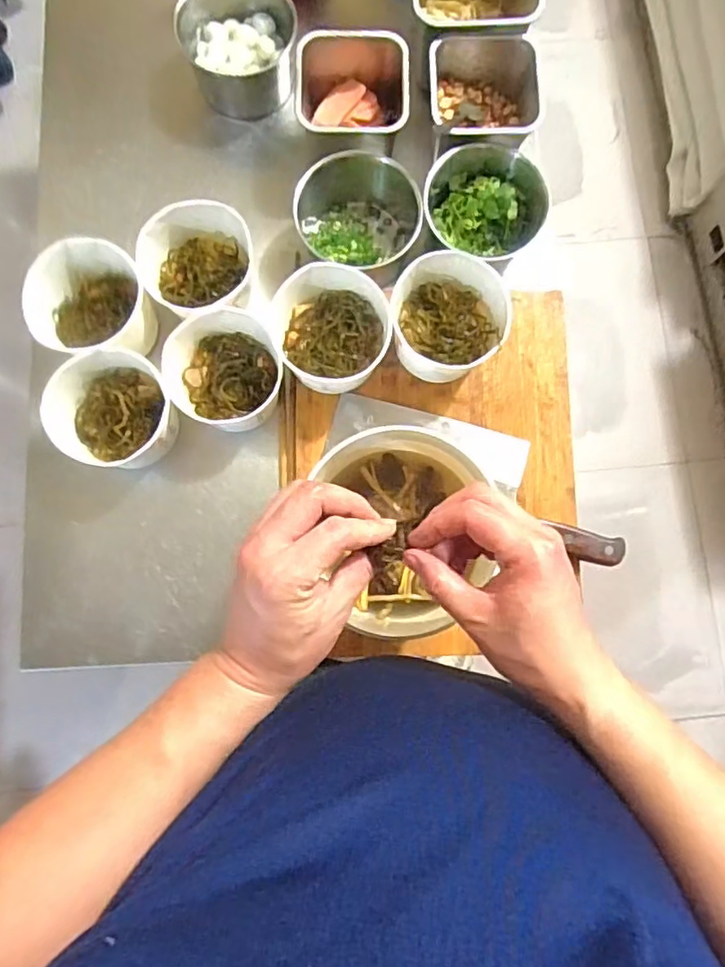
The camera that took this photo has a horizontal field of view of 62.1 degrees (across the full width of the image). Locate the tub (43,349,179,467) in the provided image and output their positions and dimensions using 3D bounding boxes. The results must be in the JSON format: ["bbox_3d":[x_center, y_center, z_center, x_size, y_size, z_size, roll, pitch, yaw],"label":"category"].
[{"bbox_3d":[-0.252,-0.073,0.620,0.115,0.065,0.114,0,82,-1],"label":"tub"}]

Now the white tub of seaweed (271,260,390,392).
[{"bbox_3d":[-0.030,-0.158,0.621,0.107,0.066,0.115,0,82,-1],"label":"white tub of seaweed"}]

